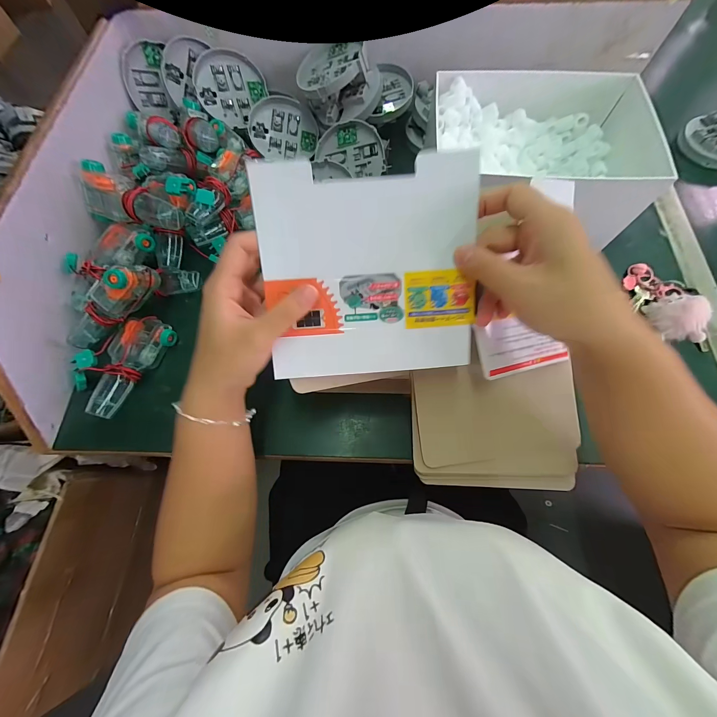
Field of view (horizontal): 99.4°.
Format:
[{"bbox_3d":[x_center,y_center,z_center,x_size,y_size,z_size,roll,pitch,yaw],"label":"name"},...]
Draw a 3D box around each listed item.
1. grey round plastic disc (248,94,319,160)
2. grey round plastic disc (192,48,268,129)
[{"bbox_3d":[-0.117,-0.365,0.478,0.102,0.009,0.094,-1,92,-15],"label":"grey round plastic disc"},{"bbox_3d":[-0.201,-0.419,0.468,0.093,0.009,0.098,-4,102,-22],"label":"grey round plastic disc"}]

